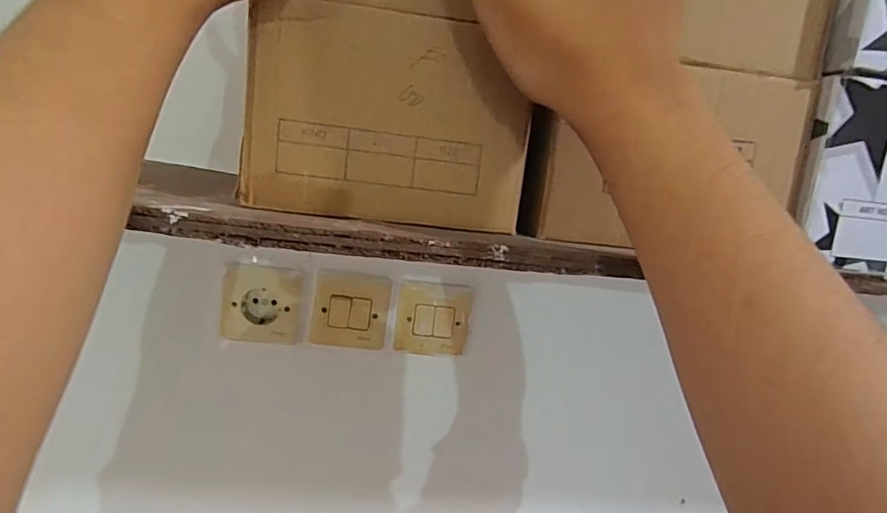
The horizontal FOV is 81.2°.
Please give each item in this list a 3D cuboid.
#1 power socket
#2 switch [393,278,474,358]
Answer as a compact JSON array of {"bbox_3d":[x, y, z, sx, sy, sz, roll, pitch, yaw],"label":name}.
[{"bbox_3d":[-0.187,0.049,0.541,0.079,0.081,0.018,6,11,-9],"label":"power socket"},{"bbox_3d":[-0.010,0.067,0.558,0.078,0.076,0.010,6,11,-9],"label":"switch"}]

